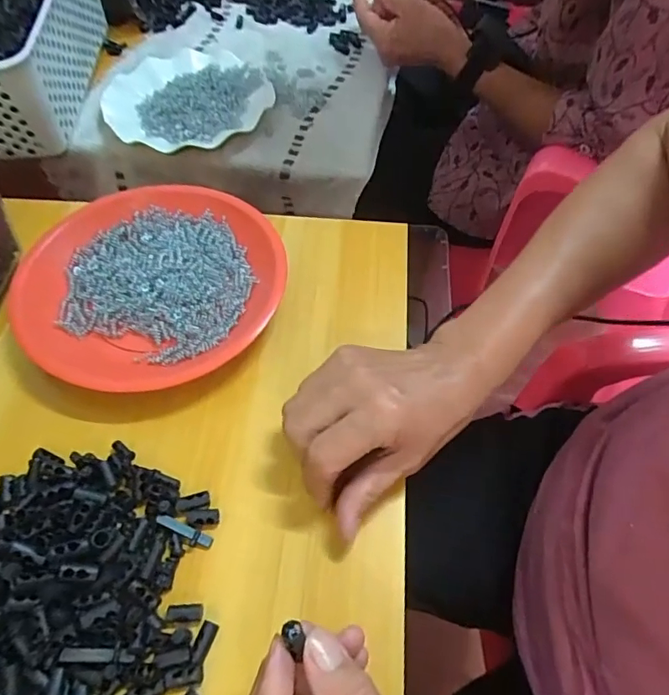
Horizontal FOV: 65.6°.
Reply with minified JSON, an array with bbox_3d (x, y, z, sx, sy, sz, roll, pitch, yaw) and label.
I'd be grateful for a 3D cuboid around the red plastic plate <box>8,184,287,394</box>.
[{"bbox_3d":[-0.143,-0.055,0.402,0.195,0.029,0.184,0,57,0],"label":"red plastic plate"}]

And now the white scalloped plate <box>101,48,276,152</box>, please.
[{"bbox_3d":[-0.164,-0.288,0.601,0.182,0.023,0.186,0,57,0],"label":"white scalloped plate"}]

